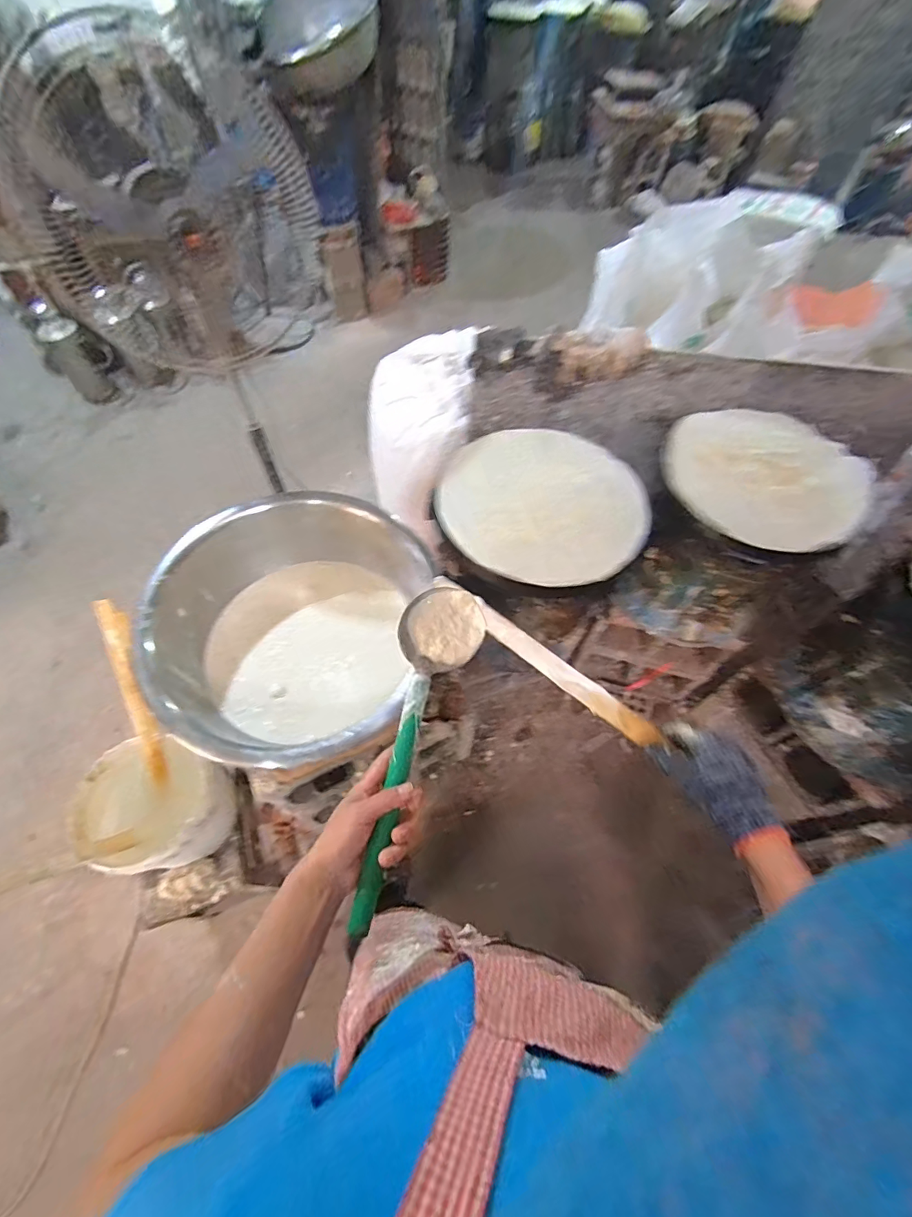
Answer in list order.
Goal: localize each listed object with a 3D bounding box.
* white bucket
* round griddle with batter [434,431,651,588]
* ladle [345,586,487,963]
[{"bbox_3d":[-0.579,0.390,0.934,0.225,0.173,0.219,1,59,-2],"label":"white bucket"},{"bbox_3d":[0.165,-0.204,0.873,0.388,0.052,0.359,-2,60,-2],"label":"round griddle with batter"},{"bbox_3d":[-0.043,0.142,0.473,0.087,0.060,0.331,13,71,6],"label":"ladle"}]

